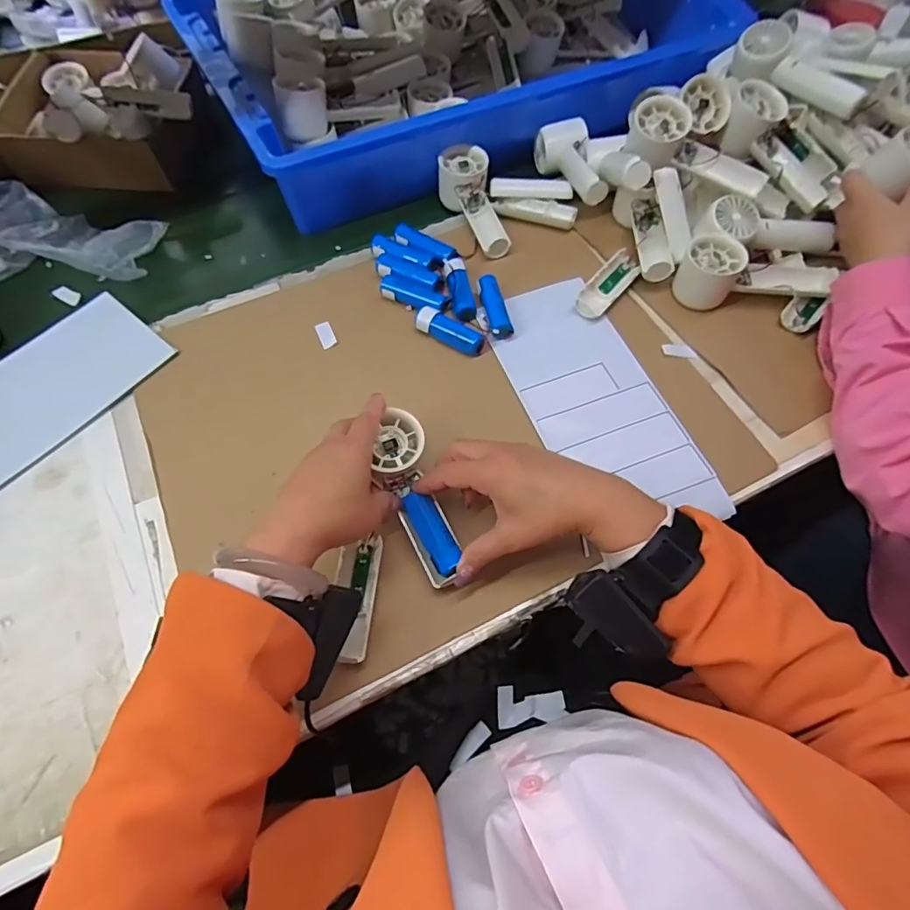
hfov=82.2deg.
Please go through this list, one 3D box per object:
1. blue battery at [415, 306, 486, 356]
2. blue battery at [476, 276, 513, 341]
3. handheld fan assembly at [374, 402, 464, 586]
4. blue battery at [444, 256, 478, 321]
[{"bbox_3d":[-0.005,-0.125,0.530,0.073,0.021,0.024,28,67,15],"label":"blue battery"},{"bbox_3d":[0.041,-0.152,0.542,0.022,0.021,0.079,-11,63,-5],"label":"blue battery"},{"bbox_3d":[-0.033,0.034,0.428,0.044,0.024,0.146,-18,76,-8],"label":"handheld fan assembly"},{"bbox_3d":[0.005,-0.175,0.555,0.024,0.015,0.070,-13,76,-5],"label":"blue battery"}]

